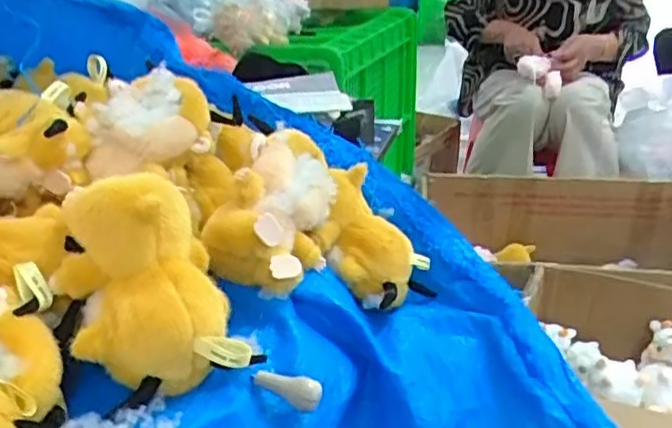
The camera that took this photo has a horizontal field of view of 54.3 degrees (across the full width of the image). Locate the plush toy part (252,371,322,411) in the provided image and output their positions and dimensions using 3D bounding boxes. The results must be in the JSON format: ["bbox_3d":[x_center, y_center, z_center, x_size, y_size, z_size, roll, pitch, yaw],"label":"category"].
[{"bbox_3d":[-0.034,0.119,0.447,0.048,0.017,0.015,8,26,17],"label":"plush toy part"}]

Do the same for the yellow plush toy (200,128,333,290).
[{"bbox_3d":[-0.053,-0.003,0.549,0.074,0.101,0.118,7,25,15],"label":"yellow plush toy"}]

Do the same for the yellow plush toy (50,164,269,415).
[{"bbox_3d":[-0.122,0.045,0.432,0.108,0.122,0.112,-10,26,-21],"label":"yellow plush toy"}]

